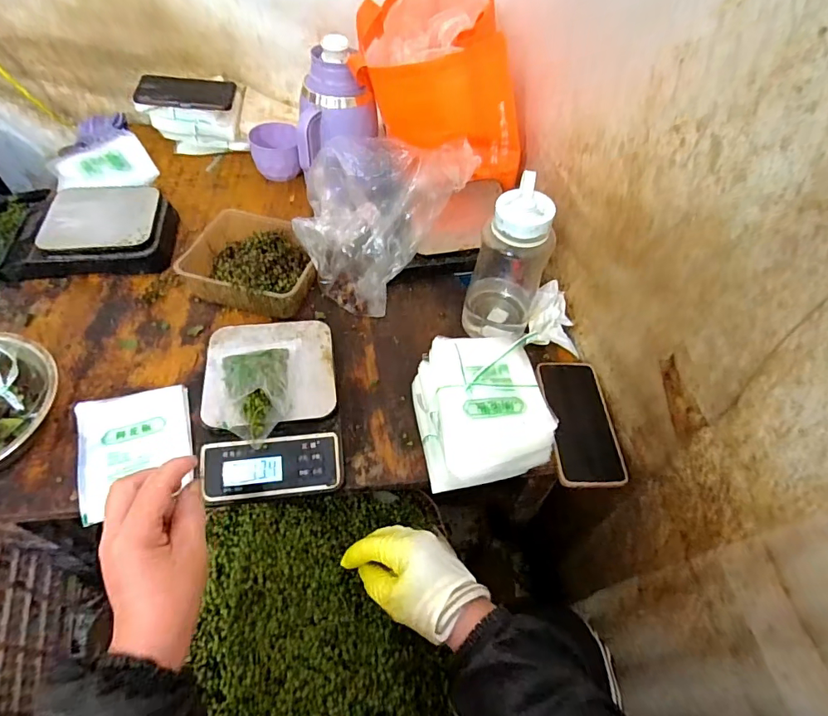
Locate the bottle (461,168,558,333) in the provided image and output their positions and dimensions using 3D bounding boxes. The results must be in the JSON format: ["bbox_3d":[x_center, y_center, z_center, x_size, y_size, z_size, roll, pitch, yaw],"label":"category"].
[{"bbox_3d":[0.122,-0.109,0.593,0.085,0.212,0.084,21,54,10],"label":"bottle"}]

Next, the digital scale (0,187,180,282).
[{"bbox_3d":[-0.484,-0.187,0.690,0.224,0.054,0.148,-8,54,-11],"label":"digital scale"}]

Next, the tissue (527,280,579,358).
[{"bbox_3d":[0.198,-0.061,0.664,0.075,0.046,0.101,6,53,-1],"label":"tissue"}]

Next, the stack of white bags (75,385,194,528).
[{"bbox_3d":[-0.312,0.096,0.521,0.117,0.016,0.135,-17,56,-17],"label":"stack of white bags"}]

